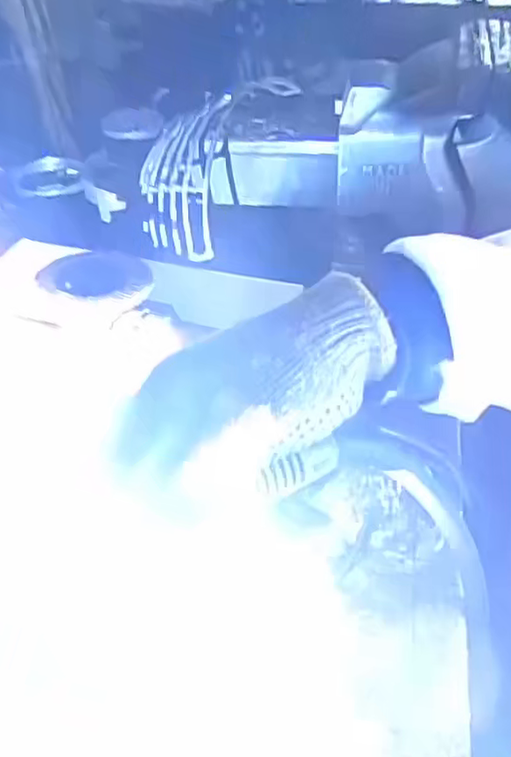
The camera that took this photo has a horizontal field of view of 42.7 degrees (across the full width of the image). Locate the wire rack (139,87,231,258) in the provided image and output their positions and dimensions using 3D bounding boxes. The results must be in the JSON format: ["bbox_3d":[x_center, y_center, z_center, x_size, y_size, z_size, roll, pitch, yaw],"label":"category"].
[{"bbox_3d":[-0.070,-0.187,0.620,0.087,0.114,0.133,0,44,1],"label":"wire rack"}]

